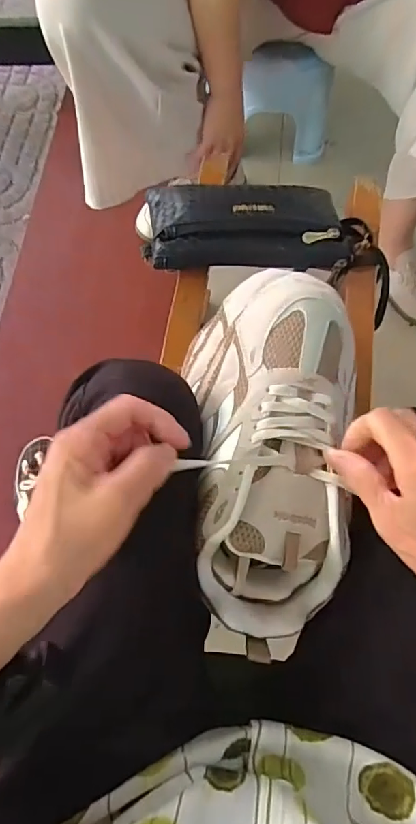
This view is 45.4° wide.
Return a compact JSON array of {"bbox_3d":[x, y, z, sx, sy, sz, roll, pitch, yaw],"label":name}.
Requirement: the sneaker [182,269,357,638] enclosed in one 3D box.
[{"bbox_3d":[0.049,0.012,0.392,0.126,0.097,0.290,2,71,1],"label":"sneaker"}]

